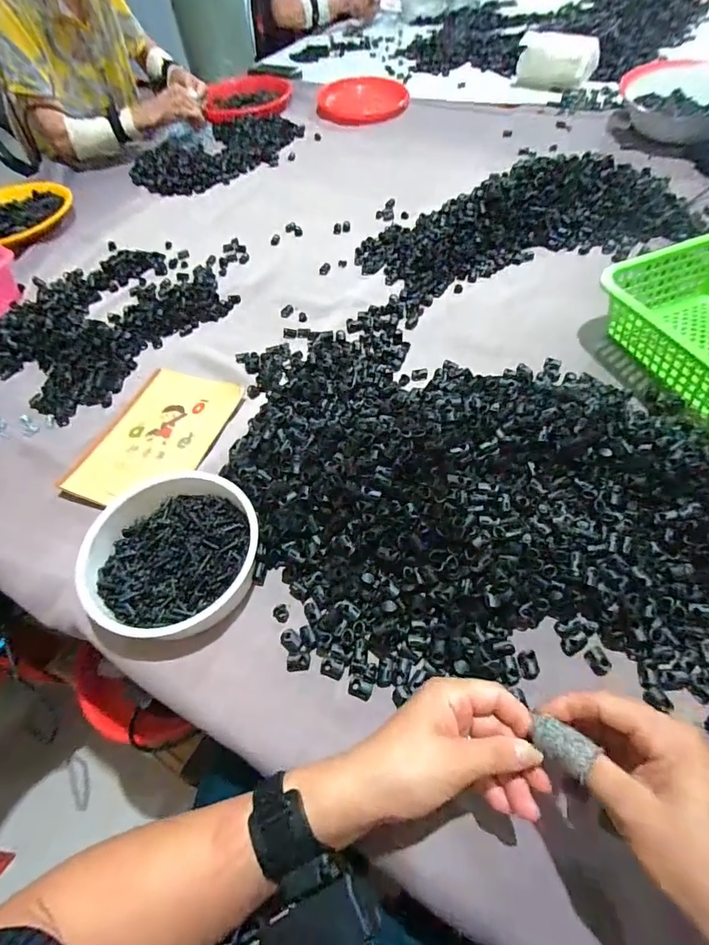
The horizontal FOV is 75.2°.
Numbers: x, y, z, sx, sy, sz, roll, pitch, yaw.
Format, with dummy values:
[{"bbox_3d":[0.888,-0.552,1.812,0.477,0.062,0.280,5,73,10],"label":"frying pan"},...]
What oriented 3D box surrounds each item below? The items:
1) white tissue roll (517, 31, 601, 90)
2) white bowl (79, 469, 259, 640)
[{"bbox_3d":[0.487,-0.991,1.108,0.183,0.082,0.094,13,58,14],"label":"white tissue roll"},{"bbox_3d":[-0.174,0.074,0.452,0.158,0.052,0.164,-2,55,3],"label":"white bowl"}]

